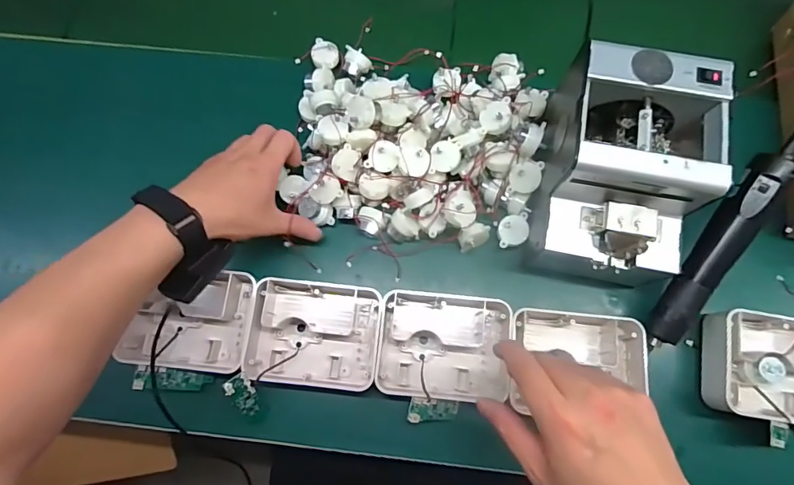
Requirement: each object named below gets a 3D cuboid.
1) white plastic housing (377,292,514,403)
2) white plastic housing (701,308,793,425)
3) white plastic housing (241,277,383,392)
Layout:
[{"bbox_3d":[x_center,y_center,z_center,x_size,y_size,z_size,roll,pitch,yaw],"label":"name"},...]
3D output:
[{"bbox_3d":[0.047,0.104,0.447,0.127,0.037,0.099,5,74,2],"label":"white plastic housing"},{"bbox_3d":[0.377,0.124,0.441,0.132,0.050,0.100,9,74,3],"label":"white plastic housing"},{"bbox_3d":[-0.082,0.092,0.452,0.127,0.036,0.100,7,74,3],"label":"white plastic housing"}]

